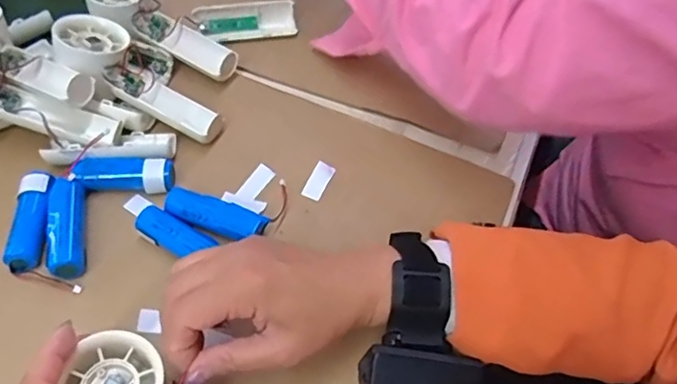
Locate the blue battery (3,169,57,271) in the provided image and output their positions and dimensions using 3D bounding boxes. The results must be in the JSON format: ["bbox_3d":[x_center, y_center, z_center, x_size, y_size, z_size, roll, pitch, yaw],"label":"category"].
[{"bbox_3d":[-0.220,0.019,0.409,0.026,0.015,0.074,-1,53,-5],"label":"blue battery"}]

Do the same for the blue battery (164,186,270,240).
[{"bbox_3d":[-0.091,0.018,0.421,0.077,0.018,0.024,20,54,11],"label":"blue battery"}]

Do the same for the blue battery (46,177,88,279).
[{"bbox_3d":[-0.194,0.026,0.411,0.022,0.017,0.076,-8,54,-10],"label":"blue battery"}]

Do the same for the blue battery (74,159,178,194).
[{"bbox_3d":[-0.162,-0.014,0.434,0.071,0.018,0.024,2,53,-3],"label":"blue battery"}]

